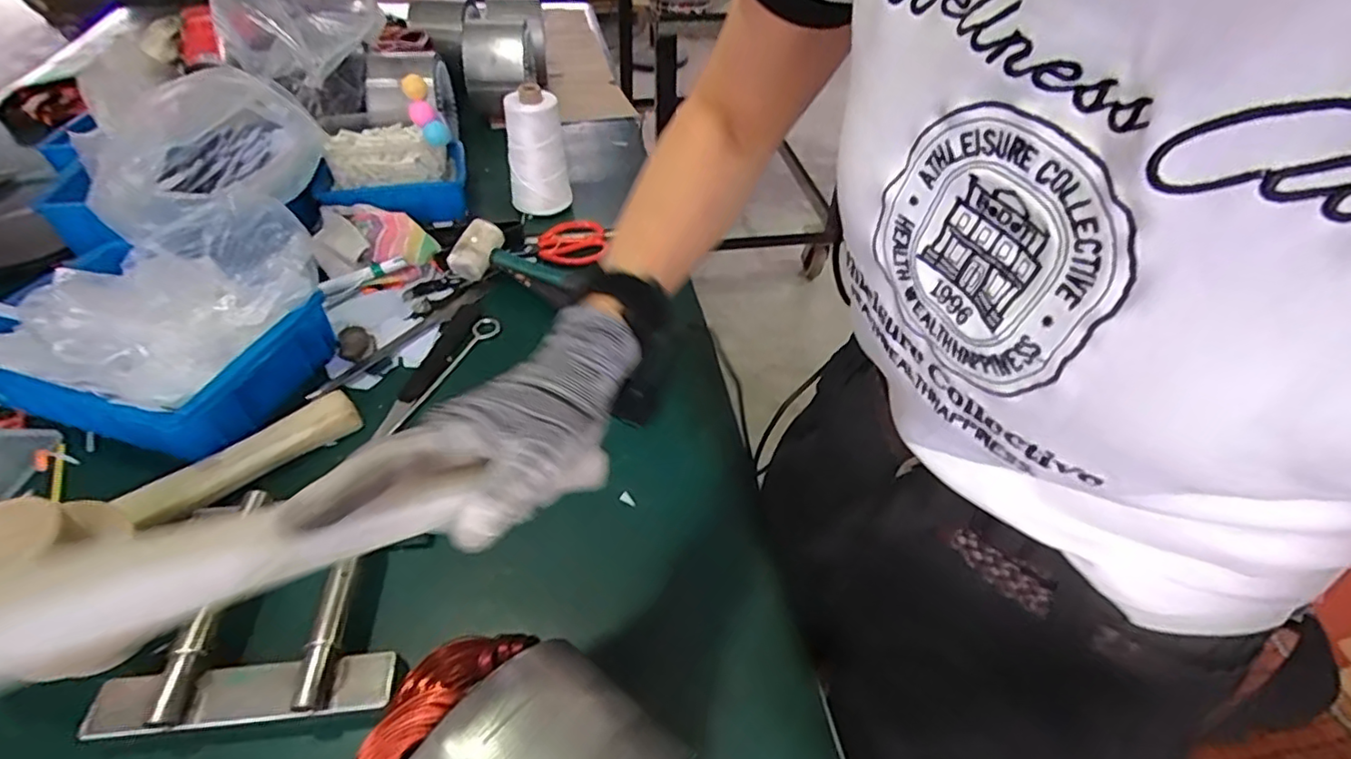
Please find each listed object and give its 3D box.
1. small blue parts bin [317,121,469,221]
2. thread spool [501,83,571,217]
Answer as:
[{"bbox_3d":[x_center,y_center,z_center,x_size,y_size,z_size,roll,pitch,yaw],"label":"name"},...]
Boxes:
[{"bbox_3d":[-0.397,-0.291,0.874,0.166,0.095,0.162,4,46,2],"label":"small blue parts bin"},{"bbox_3d":[-0.212,-0.341,0.896,0.082,0.168,0.084,-15,37,-19],"label":"thread spool"}]

